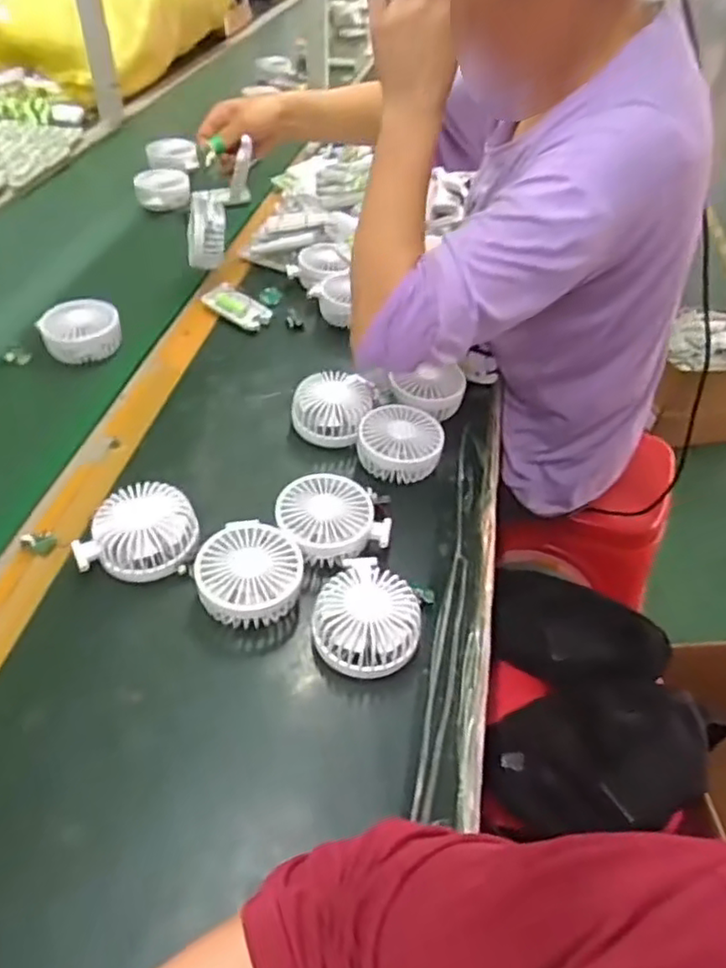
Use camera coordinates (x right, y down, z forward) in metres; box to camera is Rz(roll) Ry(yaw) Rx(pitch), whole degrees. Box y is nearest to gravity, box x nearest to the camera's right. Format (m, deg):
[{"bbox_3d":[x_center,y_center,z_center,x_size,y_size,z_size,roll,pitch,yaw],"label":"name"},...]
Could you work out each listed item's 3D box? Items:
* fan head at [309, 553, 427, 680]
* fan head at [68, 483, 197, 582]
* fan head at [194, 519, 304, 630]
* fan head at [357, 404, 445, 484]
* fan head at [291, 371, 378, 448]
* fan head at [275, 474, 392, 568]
[{"bbox_3d":[0.005,0.111,0.539,0.087,0.046,0.092,2,46,-2],"label":"fan head"},{"bbox_3d":[-0.199,0.043,0.580,0.103,0.041,0.081,-8,47,-12],"label":"fan head"},{"bbox_3d":[-0.096,0.080,0.567,0.085,0.046,0.097,3,46,-1],"label":"fan head"},{"bbox_3d":[0.039,-0.042,0.688,0.090,0.039,0.081,4,46,-1],"label":"fan head"},{"bbox_3d":[-0.033,-0.086,0.721,0.087,0.043,0.087,2,46,-2],"label":"fan head"},{"bbox_3d":[-0.031,0.034,0.611,0.091,0.037,0.088,2,46,-2],"label":"fan head"}]

